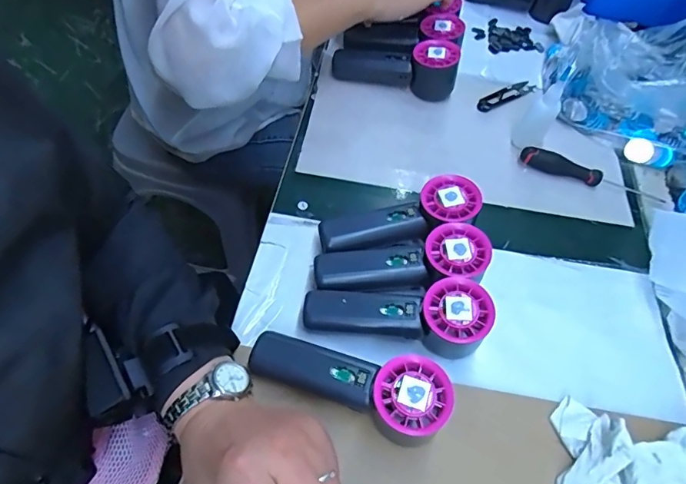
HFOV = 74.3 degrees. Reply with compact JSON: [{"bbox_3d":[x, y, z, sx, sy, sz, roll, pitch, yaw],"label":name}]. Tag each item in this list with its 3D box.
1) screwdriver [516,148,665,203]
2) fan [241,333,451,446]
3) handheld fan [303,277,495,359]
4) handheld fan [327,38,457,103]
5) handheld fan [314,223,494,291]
[{"bbox_3d":[0.285,-0.079,0.517,0.162,0.024,0.019,18,58,8],"label":"screwdriver"},{"bbox_3d":[0.004,0.106,0.355,0.155,0.054,0.056,21,58,9],"label":"fan"},{"bbox_3d":[0.045,0.059,0.390,0.149,0.054,0.050,10,57,2],"label":"handheld fan"},{"bbox_3d":[0.066,-0.228,0.575,0.154,0.058,0.050,14,57,5],"label":"handheld fan"},{"bbox_3d":[0.052,0.025,0.412,0.150,0.054,0.053,-6,58,-8],"label":"handheld fan"}]

